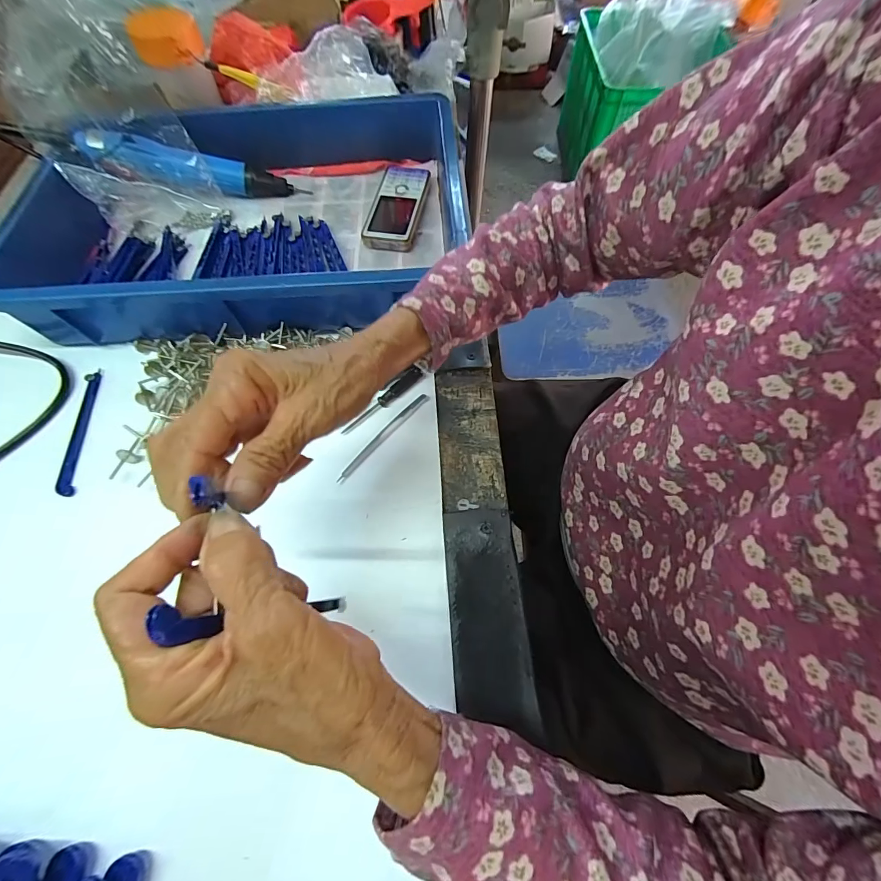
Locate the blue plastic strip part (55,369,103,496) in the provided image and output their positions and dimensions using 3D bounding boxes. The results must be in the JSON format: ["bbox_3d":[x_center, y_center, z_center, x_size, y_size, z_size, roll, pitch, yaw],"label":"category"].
[{"bbox_3d":[-0.322,-0.010,0.352,0.016,0.005,0.125,-8,64,-4],"label":"blue plastic strip part"}]

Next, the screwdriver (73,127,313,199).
[{"bbox_3d":[-0.277,-0.310,0.453,0.218,0.032,0.035,2,63,-20],"label":"screwdriver"}]

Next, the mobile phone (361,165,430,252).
[{"bbox_3d":[-0.049,-0.269,0.457,0.056,0.018,0.131,8,64,4],"label":"mobile phone"}]

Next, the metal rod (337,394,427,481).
[{"bbox_3d":[-0.051,-0.004,0.349,0.005,0.004,0.108,38,71,17],"label":"metal rod"}]

